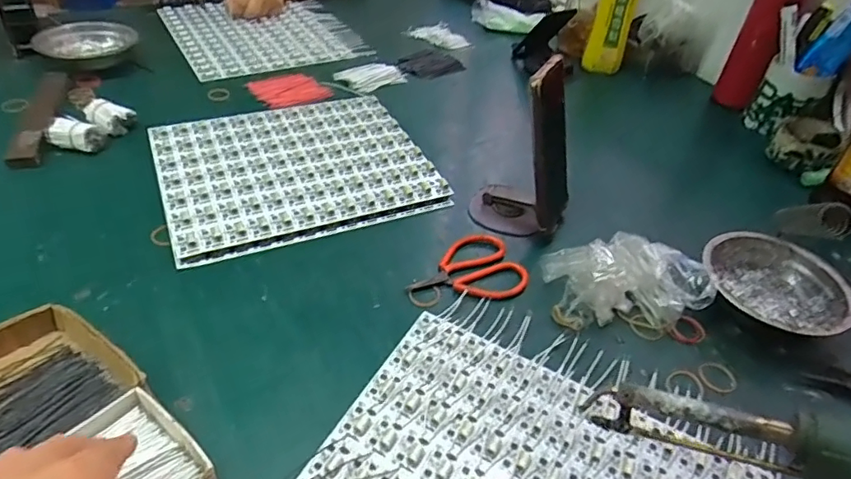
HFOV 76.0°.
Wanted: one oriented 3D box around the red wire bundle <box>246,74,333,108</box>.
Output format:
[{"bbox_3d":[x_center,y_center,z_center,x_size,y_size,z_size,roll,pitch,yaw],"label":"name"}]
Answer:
[{"bbox_3d":[-0.192,-0.214,0.778,0.098,0.008,0.100,-21,49,-28],"label":"red wire bundle"}]

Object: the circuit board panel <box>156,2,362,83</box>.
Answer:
[{"bbox_3d":[-0.288,-0.358,0.926,0.262,0.004,0.290,-19,48,-26],"label":"circuit board panel"}]

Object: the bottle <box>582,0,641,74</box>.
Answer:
[{"bbox_3d":[0.286,-0.340,0.815,0.057,0.166,0.050,10,42,3],"label":"bottle"}]

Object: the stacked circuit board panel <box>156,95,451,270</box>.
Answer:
[{"bbox_3d":[-0.152,-0.090,0.637,0.289,0.011,0.245,-14,46,-22],"label":"stacked circuit board panel"}]

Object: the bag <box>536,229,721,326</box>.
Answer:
[{"bbox_3d":[0.183,0.030,0.492,0.125,0.068,0.087,-1,43,-8],"label":"bag"}]

